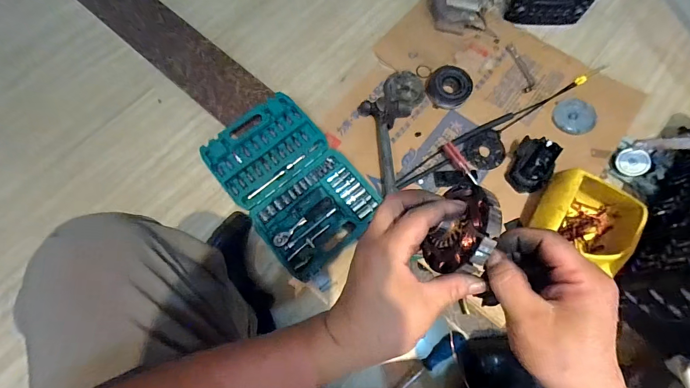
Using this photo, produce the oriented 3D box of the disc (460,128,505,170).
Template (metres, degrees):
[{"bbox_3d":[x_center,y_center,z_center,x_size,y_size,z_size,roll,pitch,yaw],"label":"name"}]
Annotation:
[{"bbox_3d":[0.328,-0.101,0.801,0.097,0.011,0.086,-23,85,-1],"label":"disc"}]

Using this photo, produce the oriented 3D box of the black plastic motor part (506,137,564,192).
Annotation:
[{"bbox_3d":[0.420,-0.065,0.769,0.080,0.067,0.118,25,73,7],"label":"black plastic motor part"}]

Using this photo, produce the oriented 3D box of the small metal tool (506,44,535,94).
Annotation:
[{"bbox_3d":[0.456,-0.326,0.880,0.036,0.009,0.145,-8,72,-4],"label":"small metal tool"}]

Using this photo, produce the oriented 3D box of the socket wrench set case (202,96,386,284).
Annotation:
[{"bbox_3d":[-0.126,-0.032,0.785,0.244,0.052,0.397,-38,77,-13],"label":"socket wrench set case"}]

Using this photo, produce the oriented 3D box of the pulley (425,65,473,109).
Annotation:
[{"bbox_3d":[0.258,-0.271,0.842,0.104,0.031,0.109,0,72,-1],"label":"pulley"}]

